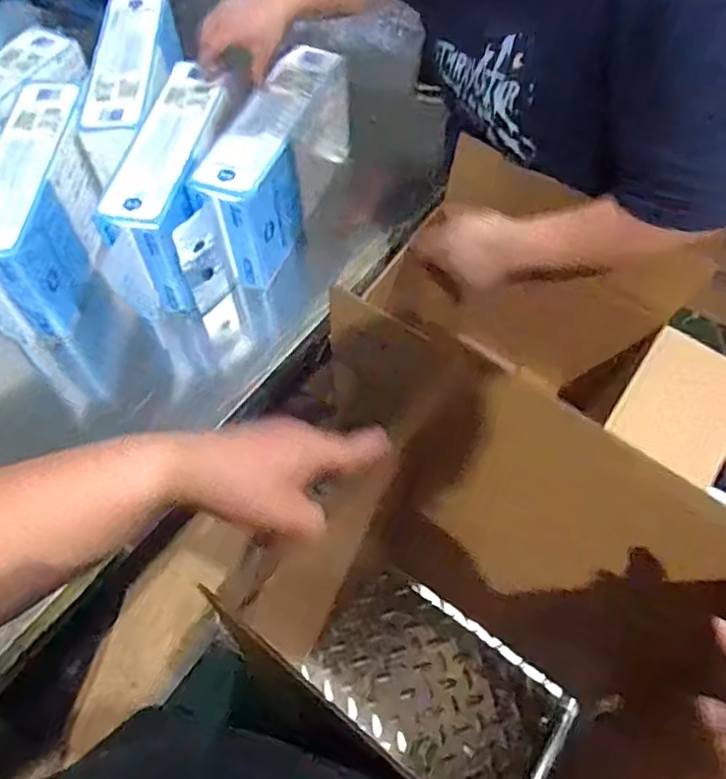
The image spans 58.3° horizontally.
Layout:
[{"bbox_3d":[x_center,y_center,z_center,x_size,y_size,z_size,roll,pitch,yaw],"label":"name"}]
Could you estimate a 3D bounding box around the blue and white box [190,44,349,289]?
[{"bbox_3d":[-0.114,-0.310,0.903,0.096,0.169,0.315,18,61,11],"label":"blue and white box"}]

